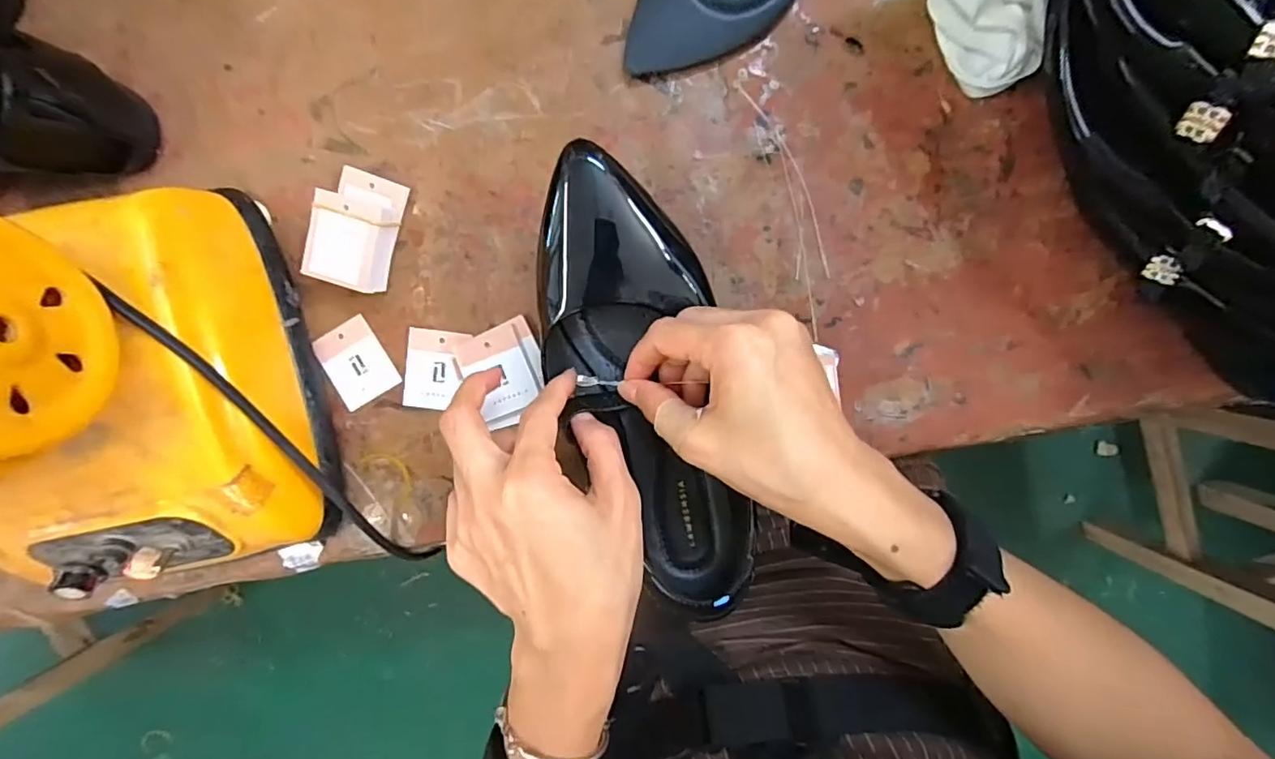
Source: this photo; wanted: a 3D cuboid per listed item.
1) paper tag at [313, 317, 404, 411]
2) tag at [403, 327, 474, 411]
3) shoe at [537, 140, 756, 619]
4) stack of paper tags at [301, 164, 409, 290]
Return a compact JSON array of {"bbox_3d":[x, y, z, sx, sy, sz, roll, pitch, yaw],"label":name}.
[{"bbox_3d":[-0.176,-0.010,0.354,0.036,0.004,0.049,-29,97,-1],"label":"paper tag"},{"bbox_3d":[-0.127,-0.006,0.352,0.034,0.005,0.049,8,97,1],"label":"tag"},{"bbox_3d":[0.005,0.006,0.312,0.088,0.055,0.253,-15,92,4],"label":"shoe"},{"bbox_3d":[-0.165,-0.088,0.331,0.042,0.030,0.067,16,97,0],"label":"stack of paper tags"}]

